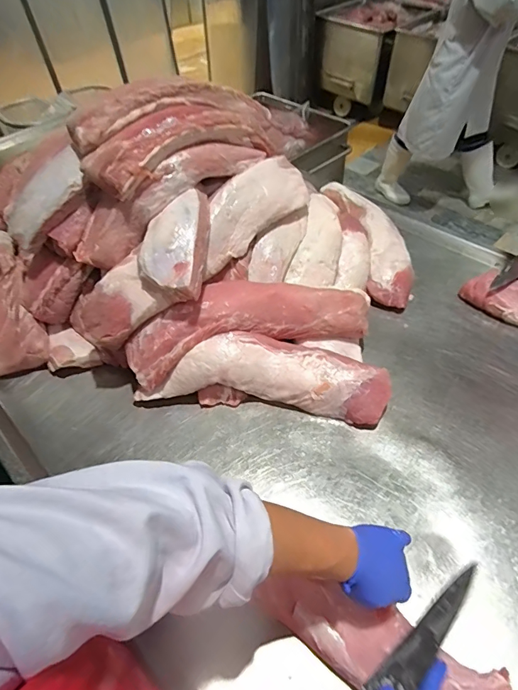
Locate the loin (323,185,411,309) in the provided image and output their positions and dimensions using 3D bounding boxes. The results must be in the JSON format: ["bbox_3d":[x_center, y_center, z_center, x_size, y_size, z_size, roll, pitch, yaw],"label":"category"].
[{"bbox_3d":[0.292,-0.271,1.070,0.147,0.085,0.432,-11,51,-6],"label":"loin"}]

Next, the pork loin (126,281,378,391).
[{"bbox_3d":[-0.023,-0.048,0.823,0.475,0.096,0.144,-16,52,-9],"label":"pork loin"}]

